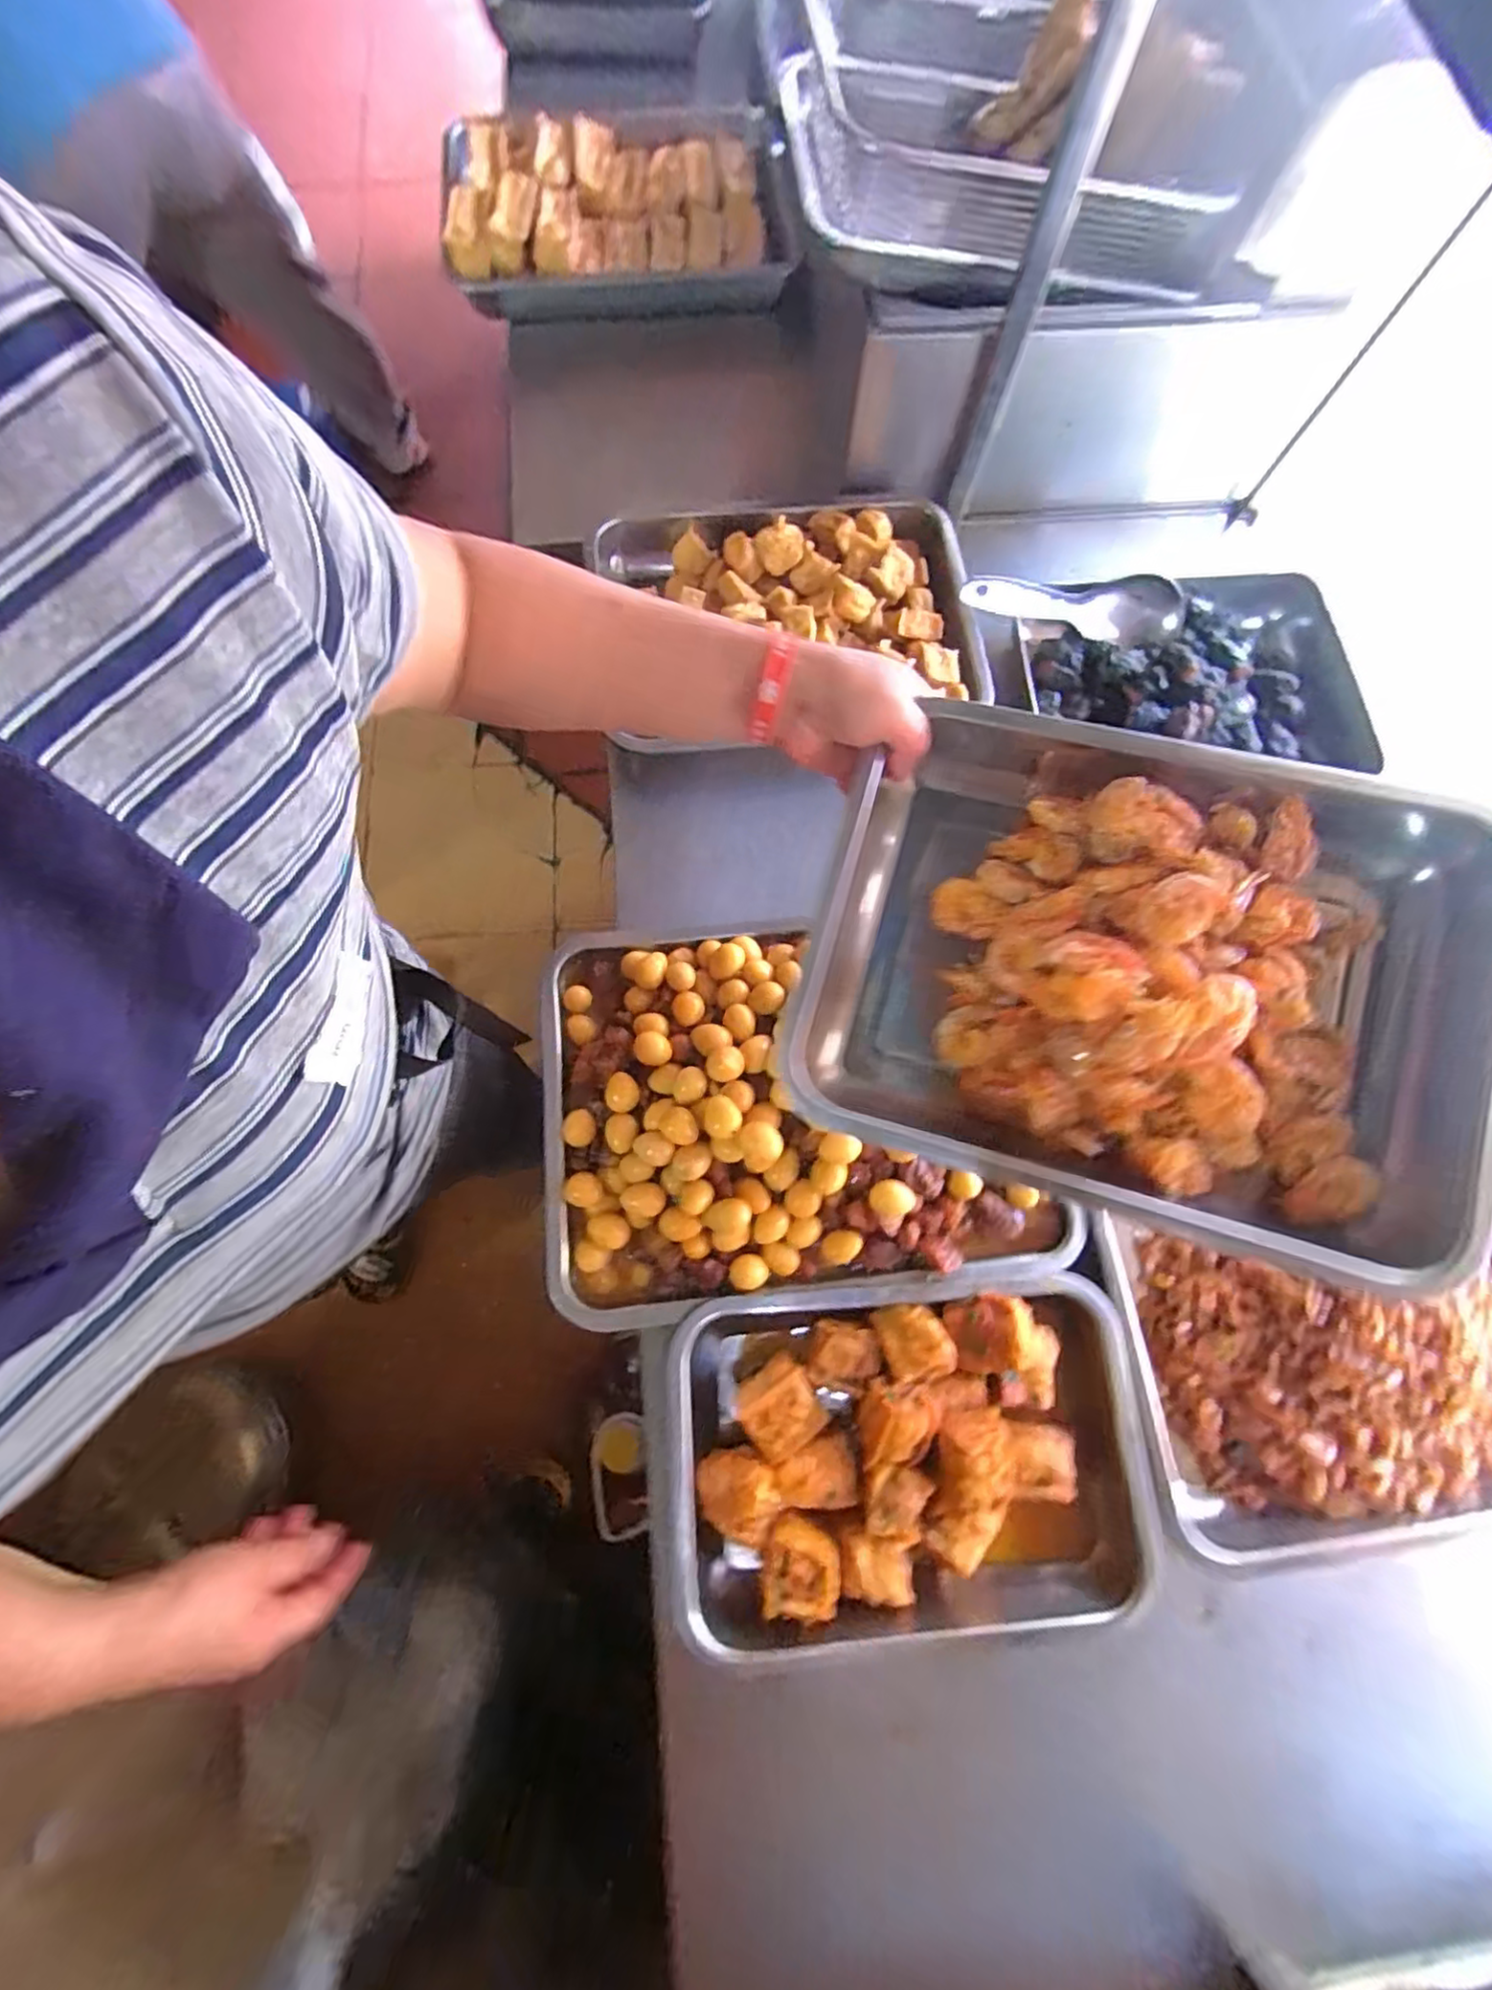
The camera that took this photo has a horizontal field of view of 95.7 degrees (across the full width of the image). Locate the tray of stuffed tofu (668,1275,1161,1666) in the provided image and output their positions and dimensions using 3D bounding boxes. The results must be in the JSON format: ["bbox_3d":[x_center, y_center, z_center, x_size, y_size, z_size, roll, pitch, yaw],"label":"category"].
[{"bbox_3d":[0.110,0.306,0.454,0.310,0.051,0.206,-2,75,-1],"label":"tray of stuffed tofu"}]

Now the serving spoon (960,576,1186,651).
[{"bbox_3d":[0.301,-0.362,0.623,0.211,0.049,0.053,-1,75,-1],"label":"serving spoon"}]

